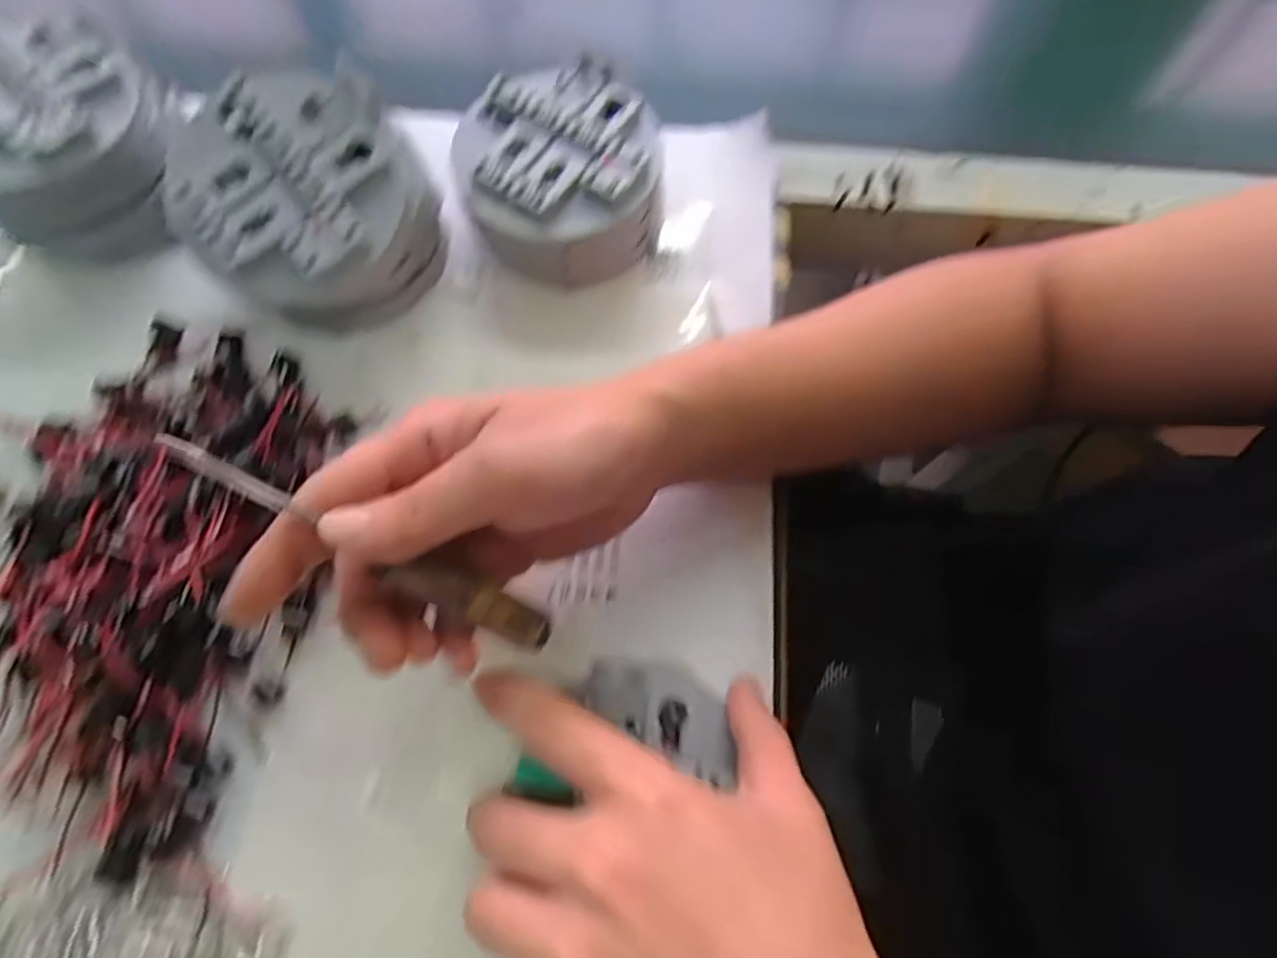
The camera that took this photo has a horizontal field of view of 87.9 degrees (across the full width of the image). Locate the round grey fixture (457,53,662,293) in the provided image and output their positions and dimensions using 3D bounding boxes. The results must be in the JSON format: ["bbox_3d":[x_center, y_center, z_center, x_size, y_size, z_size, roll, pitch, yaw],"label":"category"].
[{"bbox_3d":[-0.039,-0.149,0.343,0.097,0.062,0.100,0,71,-1],"label":"round grey fixture"}]

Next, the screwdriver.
[{"bbox_3d":[-0.087,0.026,0.230,0.145,0.012,0.015,36,69,-31],"label":"screwdriver"}]

